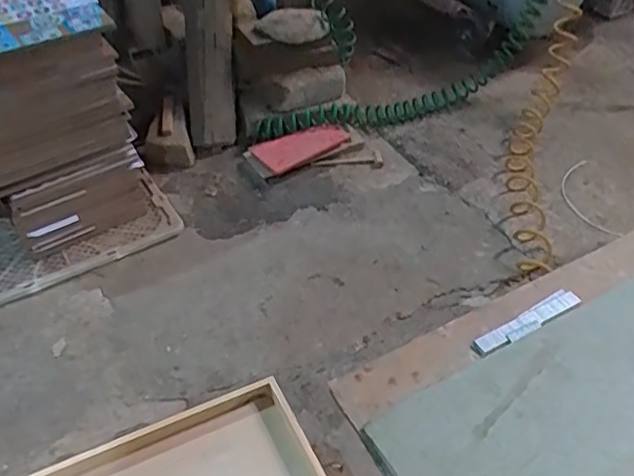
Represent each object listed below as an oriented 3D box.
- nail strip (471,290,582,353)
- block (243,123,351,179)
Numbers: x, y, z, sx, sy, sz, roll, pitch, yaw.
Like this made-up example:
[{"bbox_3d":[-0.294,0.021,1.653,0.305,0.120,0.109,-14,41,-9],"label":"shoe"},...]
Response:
[{"bbox_3d":[0.192,0.076,0.557,0.119,0.004,0.022,-24,48,-23],"label":"nail strip"},{"bbox_3d":[-0.045,-0.219,1.487,0.257,0.044,0.111,-26,49,-24],"label":"block"}]

